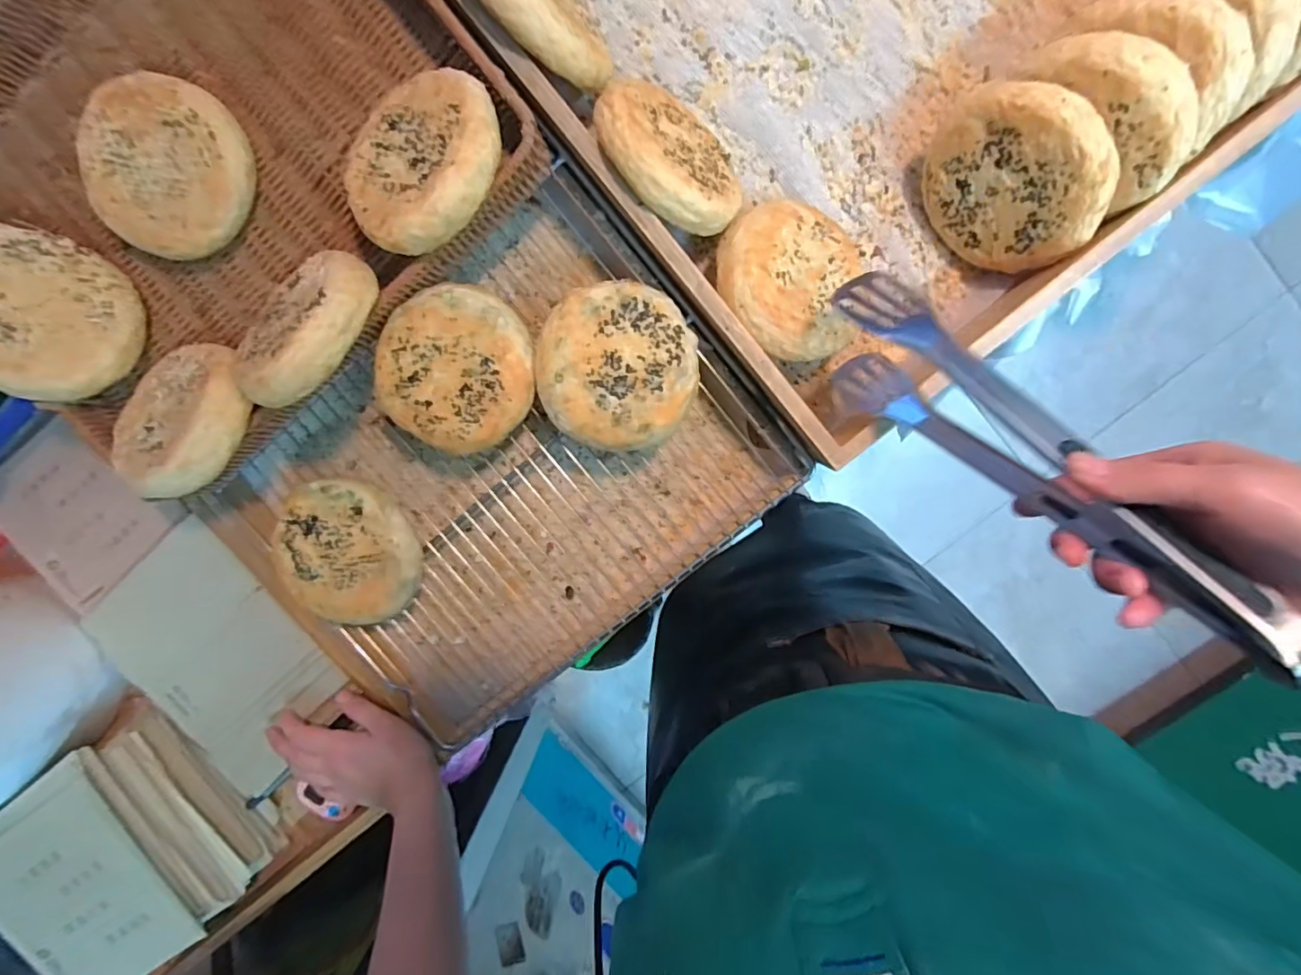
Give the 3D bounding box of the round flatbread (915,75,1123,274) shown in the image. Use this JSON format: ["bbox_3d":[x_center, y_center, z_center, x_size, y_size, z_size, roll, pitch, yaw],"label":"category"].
[{"bbox_3d":[0.244,-0.207,0.384,0.028,0.104,0.118,-40,91,-21],"label":"round flatbread"}]

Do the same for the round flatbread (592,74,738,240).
[{"bbox_3d":[0.015,-0.228,0.399,0.032,0.109,0.106,-35,66,44],"label":"round flatbread"}]

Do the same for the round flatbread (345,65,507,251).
[{"bbox_3d":[-0.147,-0.210,0.376,0.115,0.034,0.115,-4,79,20],"label":"round flatbread"}]

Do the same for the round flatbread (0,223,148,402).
[{"bbox_3d":[-0.436,-0.124,0.404,0.115,0.021,0.112,6,76,-25],"label":"round flatbread"}]

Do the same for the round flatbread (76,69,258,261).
[{"bbox_3d":[-0.338,-0.223,0.406,0.103,0.034,0.112,1,99,4],"label":"round flatbread"}]

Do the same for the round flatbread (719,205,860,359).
[{"bbox_3d":[0.104,-0.151,0.422,0.118,0.035,0.118,2,83,-20],"label":"round flatbread"}]

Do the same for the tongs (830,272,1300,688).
[{"bbox_3d":[0.203,-0.019,0.318,0.052,0.093,0.280,-40,50,9],"label":"tongs"}]

